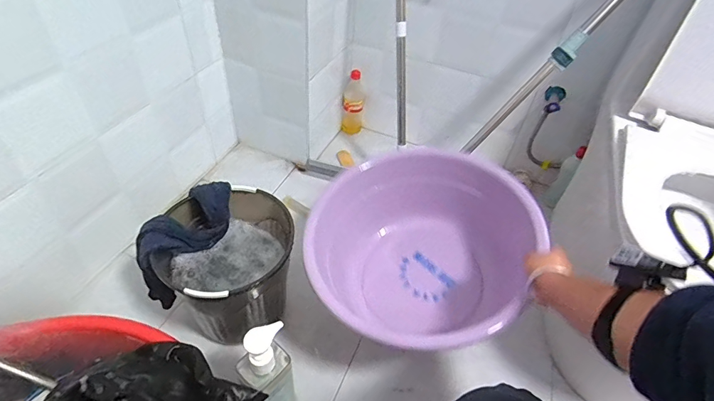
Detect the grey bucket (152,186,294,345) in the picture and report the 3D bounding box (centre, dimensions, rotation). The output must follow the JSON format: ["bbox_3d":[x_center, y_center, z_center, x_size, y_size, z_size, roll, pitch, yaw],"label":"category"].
[{"bbox_3d":[-0.261,0.140,0.825,0.228,0.255,0.233,3,45,-3],"label":"grey bucket"}]

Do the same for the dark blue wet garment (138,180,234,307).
[{"bbox_3d":[-0.322,0.087,0.801,0.087,0.185,0.207,27,49,19],"label":"dark blue wet garment"}]

